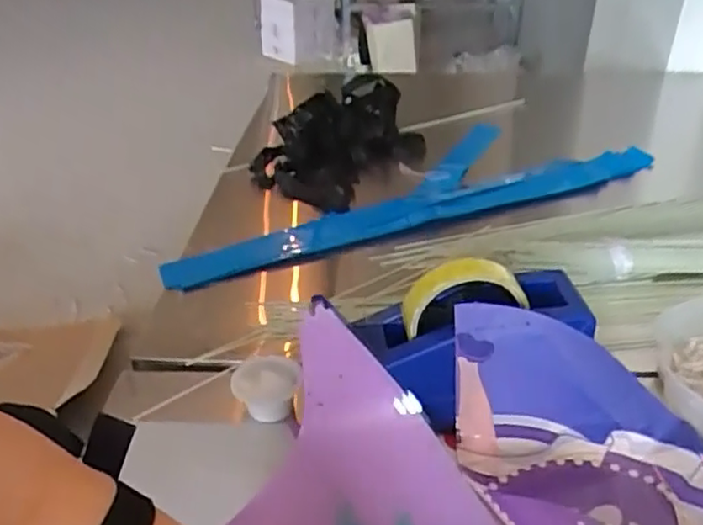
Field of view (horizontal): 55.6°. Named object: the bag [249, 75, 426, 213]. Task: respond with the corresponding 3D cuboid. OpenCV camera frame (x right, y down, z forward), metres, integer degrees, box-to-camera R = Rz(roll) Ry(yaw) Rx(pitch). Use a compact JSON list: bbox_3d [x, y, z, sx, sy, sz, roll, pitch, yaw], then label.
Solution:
[{"bbox_3d":[-0.009,-0.166,0.868,0.167,0.083,0.237,22,39,32],"label":"bag"}]

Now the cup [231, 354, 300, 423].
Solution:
[{"bbox_3d":[-0.066,0.097,0.522,0.047,0.031,0.042,11,35,19],"label":"cup"}]

